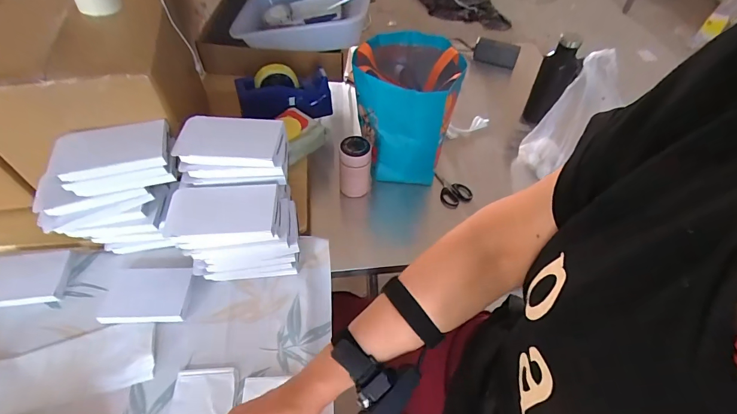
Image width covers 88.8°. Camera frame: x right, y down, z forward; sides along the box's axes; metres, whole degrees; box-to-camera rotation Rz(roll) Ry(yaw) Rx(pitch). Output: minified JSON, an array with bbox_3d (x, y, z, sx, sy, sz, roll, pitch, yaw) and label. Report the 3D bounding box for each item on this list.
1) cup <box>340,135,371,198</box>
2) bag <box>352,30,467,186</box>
[{"bbox_3d":[-0.026,-0.077,0.778,0.063,0.131,0.061,1,52,-2],"label":"cup"},{"bbox_3d":[0.074,-0.216,0.802,0.207,0.224,0.217,17,53,10],"label":"bag"}]

